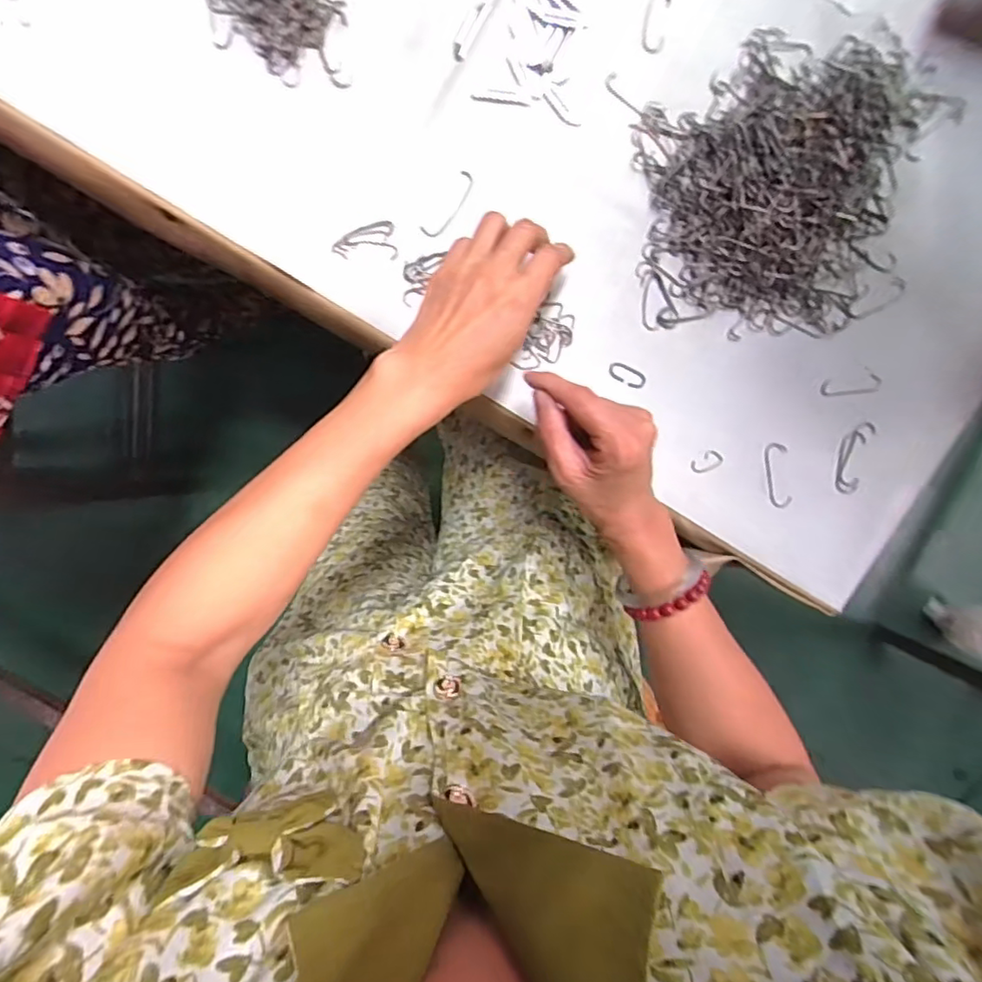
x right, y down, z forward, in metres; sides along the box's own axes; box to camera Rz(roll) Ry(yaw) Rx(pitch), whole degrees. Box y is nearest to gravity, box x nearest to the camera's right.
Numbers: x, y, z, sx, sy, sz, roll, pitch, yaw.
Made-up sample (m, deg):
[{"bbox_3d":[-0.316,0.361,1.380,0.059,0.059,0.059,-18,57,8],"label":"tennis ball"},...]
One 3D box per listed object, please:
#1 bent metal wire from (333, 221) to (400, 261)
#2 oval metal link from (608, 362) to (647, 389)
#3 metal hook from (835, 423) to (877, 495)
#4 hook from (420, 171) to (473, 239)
[{"bbox_3d":[-0.092,-0.185,0.431,0.046,0.004,0.027,1,95,-1],"label":"bent metal wire"},{"bbox_3d":[0.103,-0.087,0.441,0.029,0.005,0.015,23,94,-2],"label":"oval metal link"},{"bbox_3d":[0.275,-0.026,0.449,0.017,0.009,0.055,18,94,-2],"label":"metal hook"},{"bbox_3d":[-0.030,-0.209,0.430,0.015,0.004,0.054,37,93,-3],"label":"hook"}]

